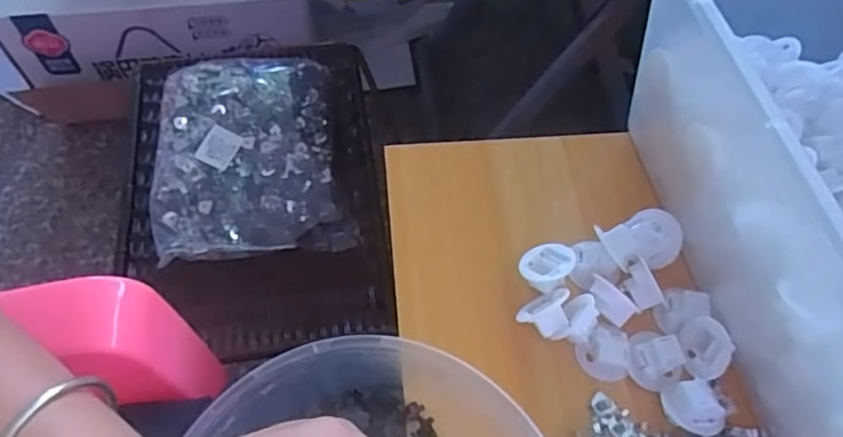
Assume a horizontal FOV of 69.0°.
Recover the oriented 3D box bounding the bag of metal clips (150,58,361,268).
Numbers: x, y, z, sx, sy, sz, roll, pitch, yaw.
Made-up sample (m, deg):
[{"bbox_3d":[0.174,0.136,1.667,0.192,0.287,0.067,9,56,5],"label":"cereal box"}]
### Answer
[{"bbox_3d":[-0.168,-0.060,0.584,0.176,0.054,0.213,-12,60,-8],"label":"bag of metal clips"}]

